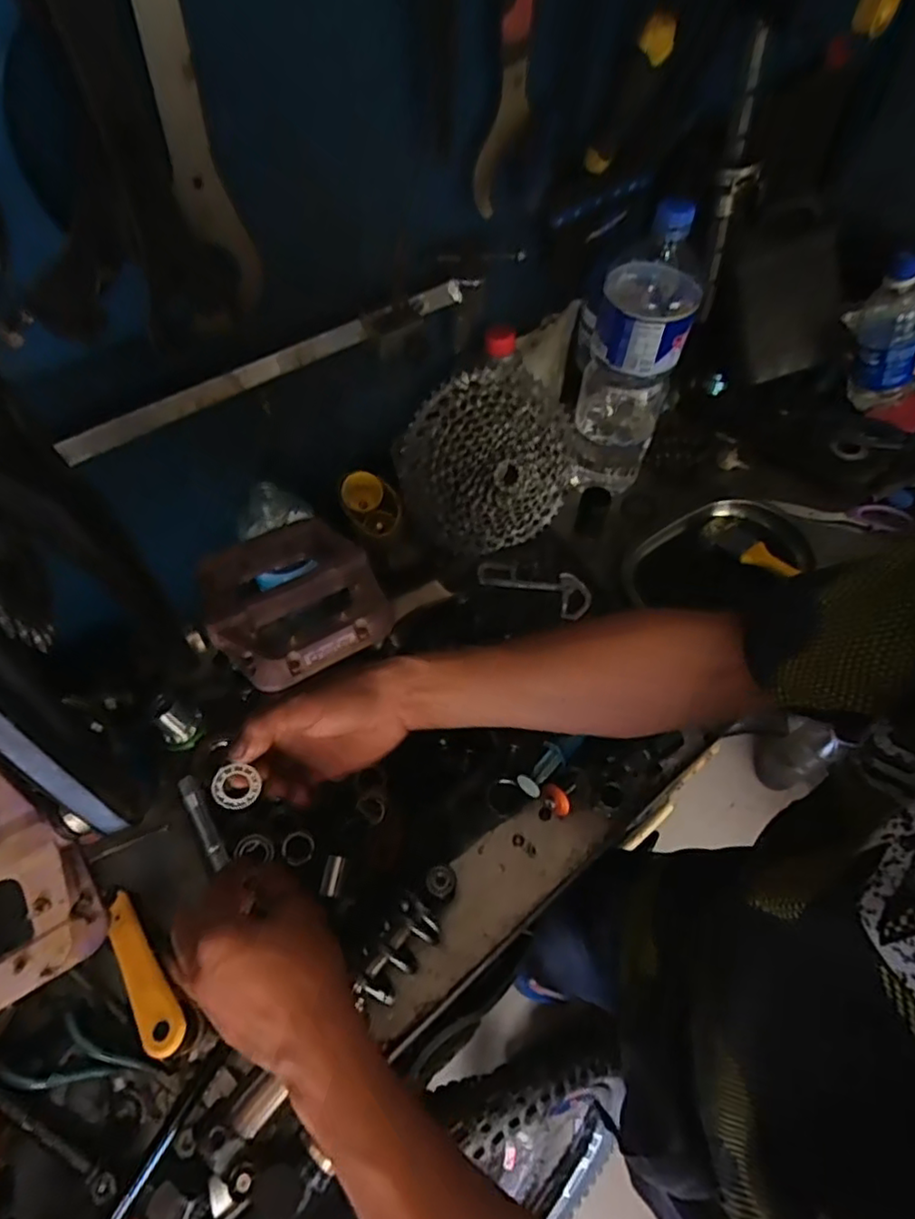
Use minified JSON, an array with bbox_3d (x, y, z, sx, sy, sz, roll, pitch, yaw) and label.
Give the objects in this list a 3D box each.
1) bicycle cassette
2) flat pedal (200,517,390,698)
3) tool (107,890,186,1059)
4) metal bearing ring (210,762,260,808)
[{"bbox_3d":[0.039,-0.151,0.647,0.192,0.192,0.047,-10,24,-18],"label":"bicycle cassette"},{"bbox_3d":[-0.097,-0.010,0.364,0.095,0.026,0.113,-29,63,-16],"label":"flat pedal"},{"bbox_3d":[-0.234,0.266,0.458,0.028,0.018,0.120,-34,64,-18],"label":"tool"},{"bbox_3d":[-0.146,0.117,0.410,0.030,0.004,0.030,0,91,-14],"label":"metal bearing ring"}]

